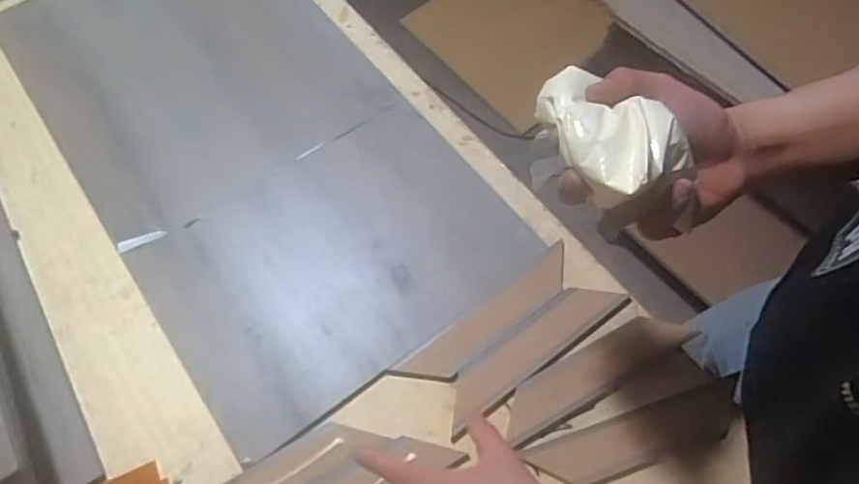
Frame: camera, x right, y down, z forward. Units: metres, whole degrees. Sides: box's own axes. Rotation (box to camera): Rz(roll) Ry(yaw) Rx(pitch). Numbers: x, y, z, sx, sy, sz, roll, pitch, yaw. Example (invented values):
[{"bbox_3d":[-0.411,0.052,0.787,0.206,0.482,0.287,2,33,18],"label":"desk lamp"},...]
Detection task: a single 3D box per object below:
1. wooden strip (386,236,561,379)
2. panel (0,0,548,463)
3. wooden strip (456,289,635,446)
[{"bbox_3d":[0.061,0.076,0.590,0.208,0.008,0.042,-35,67,-15],"label":"wooden strip"},{"bbox_3d":[-0.230,-0.149,0.707,0.363,0.021,0.702,-34,67,-15],"label":"panel"},{"bbox_3d":[0.098,0.102,0.578,0.208,0.004,0.048,-34,67,-15],"label":"wooden strip"}]

